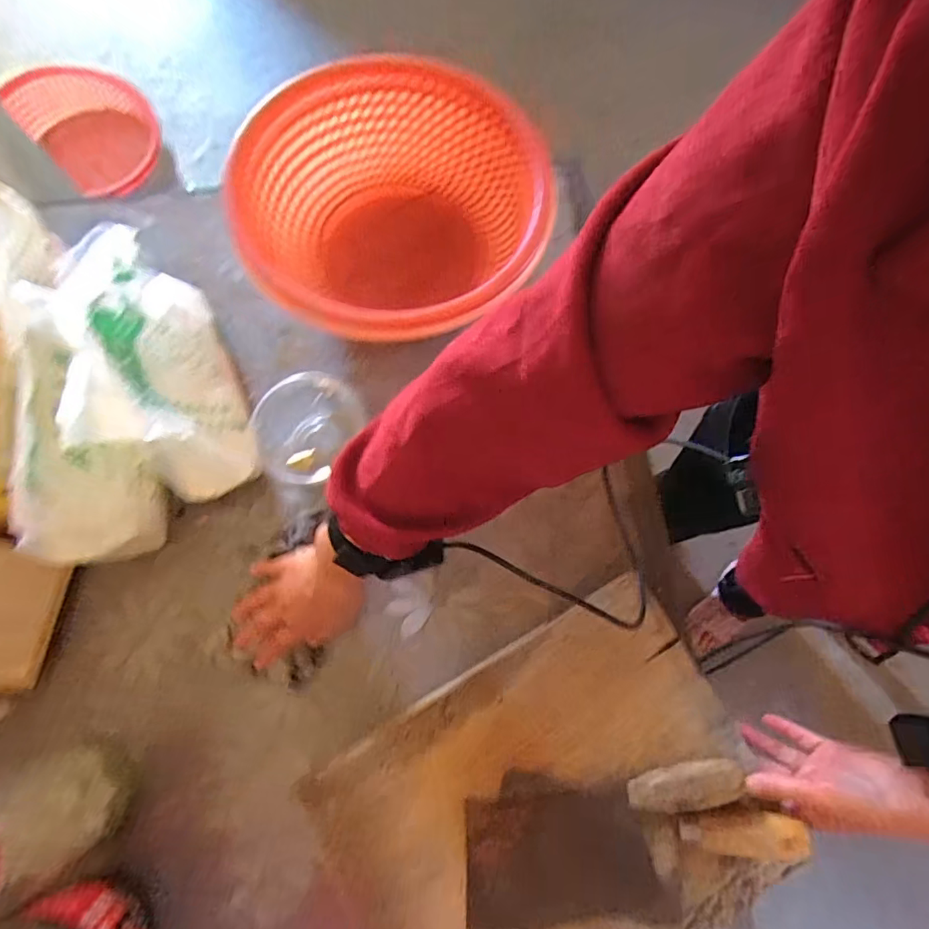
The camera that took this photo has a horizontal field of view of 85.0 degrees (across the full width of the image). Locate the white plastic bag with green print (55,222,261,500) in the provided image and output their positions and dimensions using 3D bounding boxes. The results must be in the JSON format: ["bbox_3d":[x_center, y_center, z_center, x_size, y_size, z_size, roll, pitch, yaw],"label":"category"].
[{"bbox_3d":[-0.302,-0.106,0.498,0.097,0.170,0.270,-21,75,-7],"label":"white plastic bag with green print"}]

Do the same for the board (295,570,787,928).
[{"bbox_3d":[0.078,0.308,0.453,0.365,0.038,0.274,-29,76,-9],"label":"board"}]

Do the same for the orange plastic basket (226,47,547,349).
[{"bbox_3d":[-0.080,-0.261,0.555,0.303,0.135,0.314,0,74,-1],"label":"orange plastic basket"}]

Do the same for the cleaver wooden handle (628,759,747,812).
[{"bbox_3d":[0.188,0.274,0.431,0.093,0.022,0.032,-12,74,-4],"label":"cleaver wooden handle"}]

